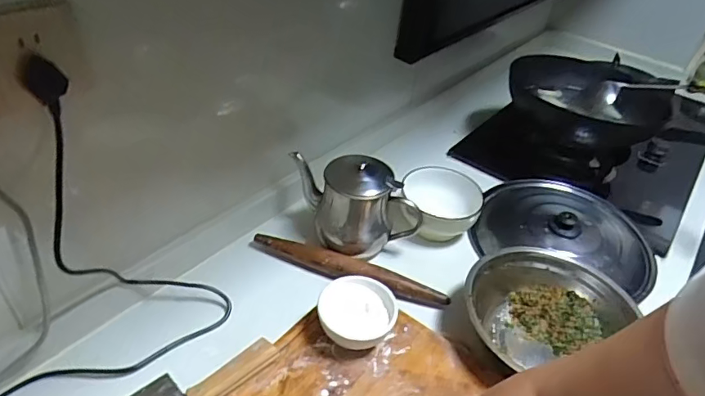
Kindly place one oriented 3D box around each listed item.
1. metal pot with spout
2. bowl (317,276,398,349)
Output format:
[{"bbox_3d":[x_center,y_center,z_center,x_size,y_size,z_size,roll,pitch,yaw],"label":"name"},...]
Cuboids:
[{"bbox_3d":[0.005,0.015,0.752,0.192,0.150,0.112,2,39,-6],"label":"metal pot with spout"},{"bbox_3d":[0.006,0.152,0.623,0.095,0.049,0.087,4,39,-3],"label":"bowl"}]

